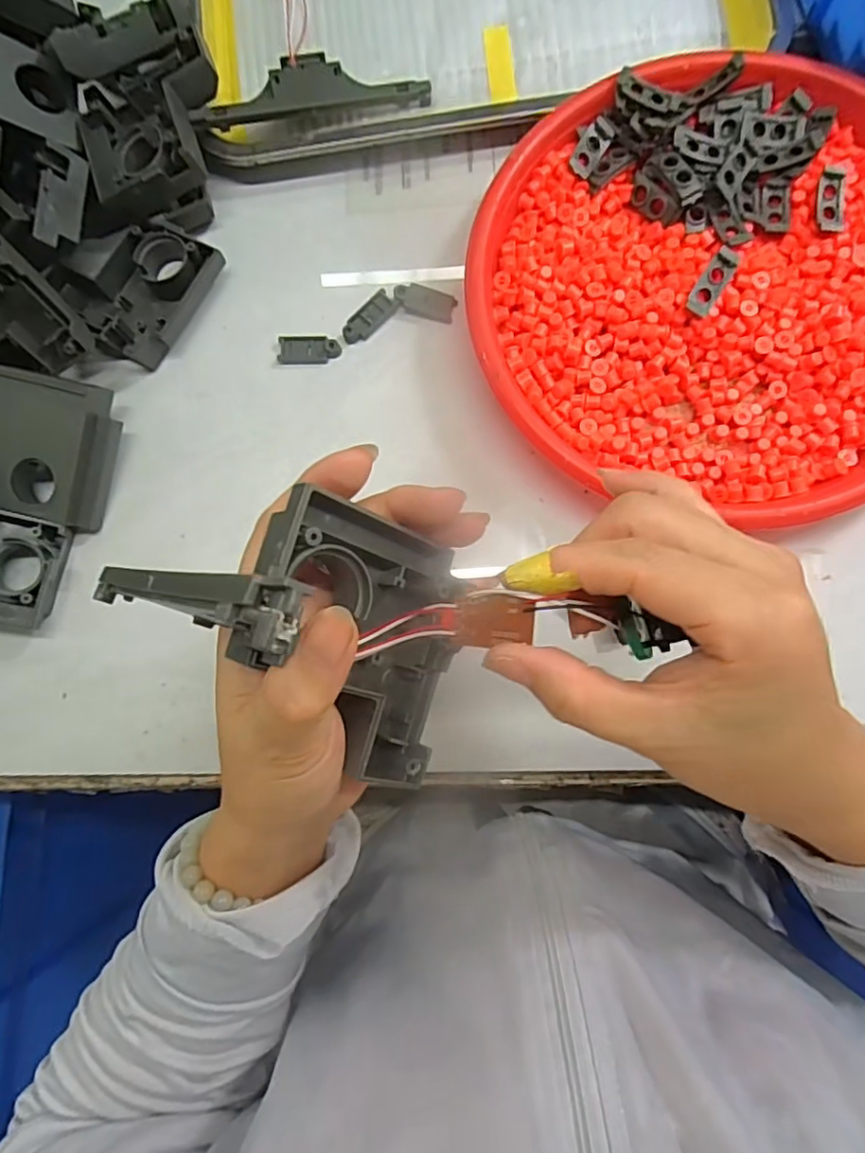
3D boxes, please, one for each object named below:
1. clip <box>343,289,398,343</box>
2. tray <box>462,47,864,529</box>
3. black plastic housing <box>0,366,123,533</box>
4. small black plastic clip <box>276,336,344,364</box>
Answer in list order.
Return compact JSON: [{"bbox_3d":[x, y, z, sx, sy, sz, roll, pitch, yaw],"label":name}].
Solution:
[{"bbox_3d":[-0.037,-0.147,0.337,0.035,0.004,0.015,-43,81,-2],"label":"clip"},{"bbox_3d":[0.148,-0.153,0.311,0.243,0.031,0.230,-1,82,4],"label":"tray"},{"bbox_3d":[-0.211,-0.071,0.317,0.077,0.024,0.072,16,89,-10],"label":"black plastic housing"},{"bbox_3d":[-0.070,-0.130,0.337,0.036,0.004,0.016,1,82,4],"label":"small black plastic clip"}]

